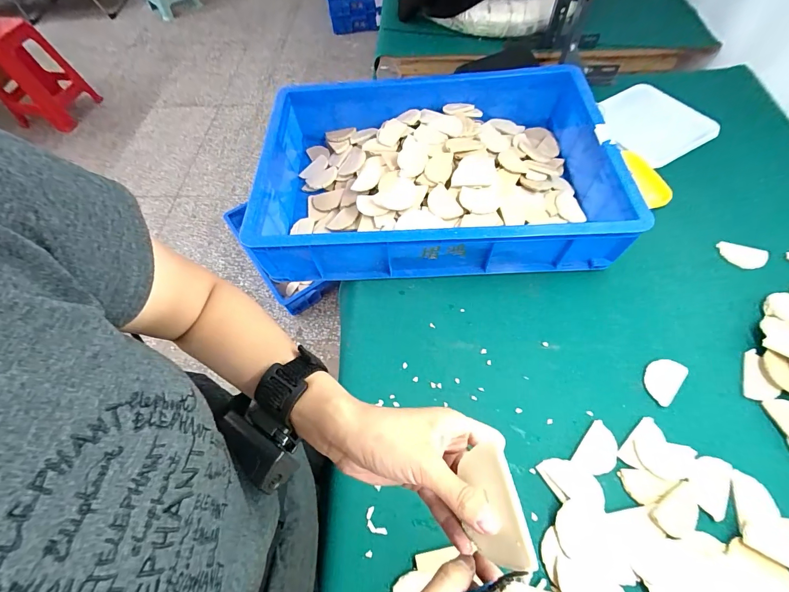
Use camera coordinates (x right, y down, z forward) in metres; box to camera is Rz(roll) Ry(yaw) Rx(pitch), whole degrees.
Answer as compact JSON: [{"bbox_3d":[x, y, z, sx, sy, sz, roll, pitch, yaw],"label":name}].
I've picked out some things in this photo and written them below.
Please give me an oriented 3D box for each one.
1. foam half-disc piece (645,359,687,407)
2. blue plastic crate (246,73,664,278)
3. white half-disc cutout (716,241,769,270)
[{"bbox_3d":[0.386,0.119,0.507,0.043,0.011,0.068,39,69,22],"label":"foam half-disc piece"},{"bbox_3d":[0.066,-0.248,0.673,0.607,0.124,0.444,-2,60,2],"label":"blue plastic crate"},{"bbox_3d":[0.598,-0.068,0.604,0.071,0.011,0.044,17,62,12],"label":"white half-disc cutout"}]

